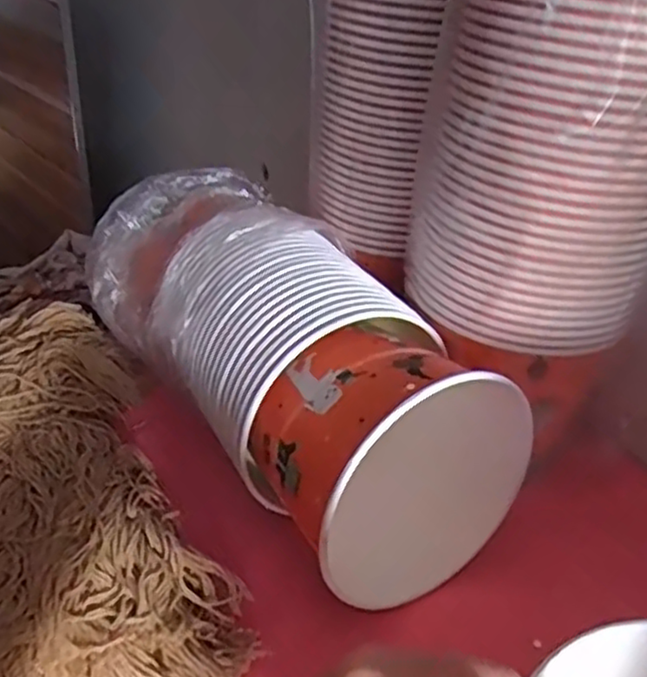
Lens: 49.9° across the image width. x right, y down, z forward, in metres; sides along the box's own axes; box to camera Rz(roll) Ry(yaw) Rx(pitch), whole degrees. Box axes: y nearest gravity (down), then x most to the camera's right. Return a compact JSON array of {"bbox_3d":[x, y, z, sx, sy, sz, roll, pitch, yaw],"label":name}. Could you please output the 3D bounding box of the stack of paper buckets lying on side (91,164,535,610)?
[{"bbox_3d":[-0.037,0.005,0.539,0.168,0.154,0.400,-18,38,-31],"label":"stack of paper buckets lying on side"}]

